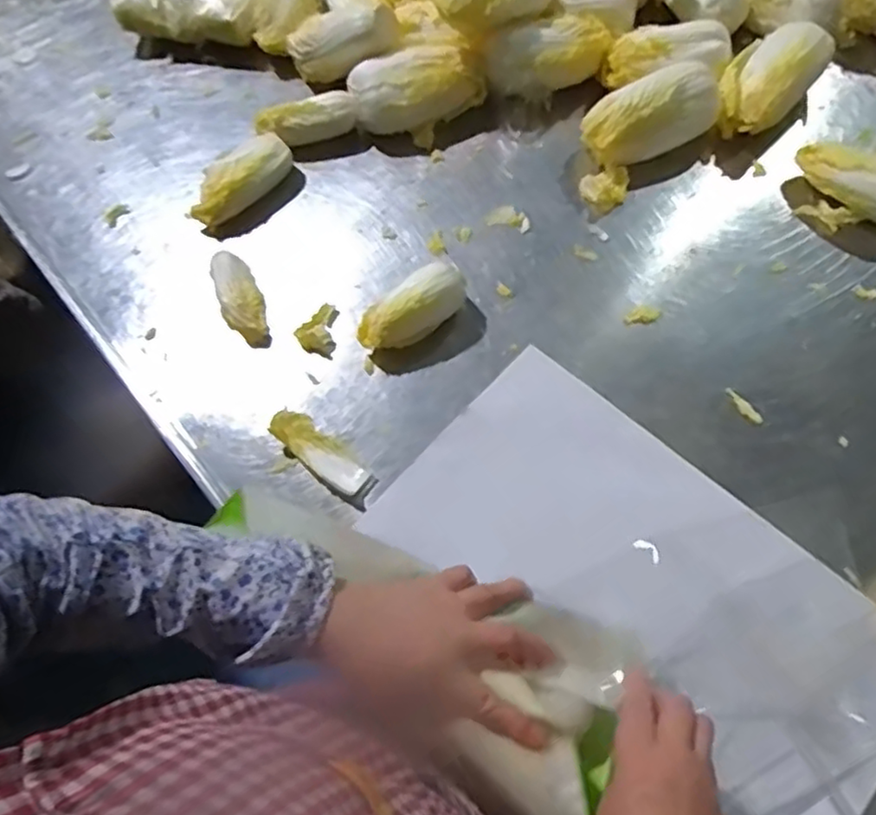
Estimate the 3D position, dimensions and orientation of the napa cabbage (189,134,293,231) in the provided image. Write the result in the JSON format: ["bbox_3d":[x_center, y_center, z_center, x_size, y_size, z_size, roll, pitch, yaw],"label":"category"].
[{"bbox_3d":[-0.223,-0.254,0.763,0.130,0.042,0.063,-43,69,-13],"label":"napa cabbage"}]

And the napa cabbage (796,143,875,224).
[{"bbox_3d":[0.423,-0.229,0.692,0.048,0.051,0.122,-43,69,-13],"label":"napa cabbage"}]

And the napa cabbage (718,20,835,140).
[{"bbox_3d":[0.361,-0.355,0.747,0.084,0.077,0.131,34,73,18],"label":"napa cabbage"}]

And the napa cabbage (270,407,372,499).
[{"bbox_3d":[-0.111,0.041,0.638,0.105,0.022,0.035,37,74,19],"label":"napa cabbage"}]

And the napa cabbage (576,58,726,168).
[{"bbox_3d":[0.227,-0.312,0.738,0.147,0.073,0.067,-25,66,-5],"label":"napa cabbage"}]

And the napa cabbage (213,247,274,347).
[{"bbox_3d":[-0.208,-0.120,0.706,0.044,0.033,0.129,-22,66,-4],"label":"napa cabbage"}]

